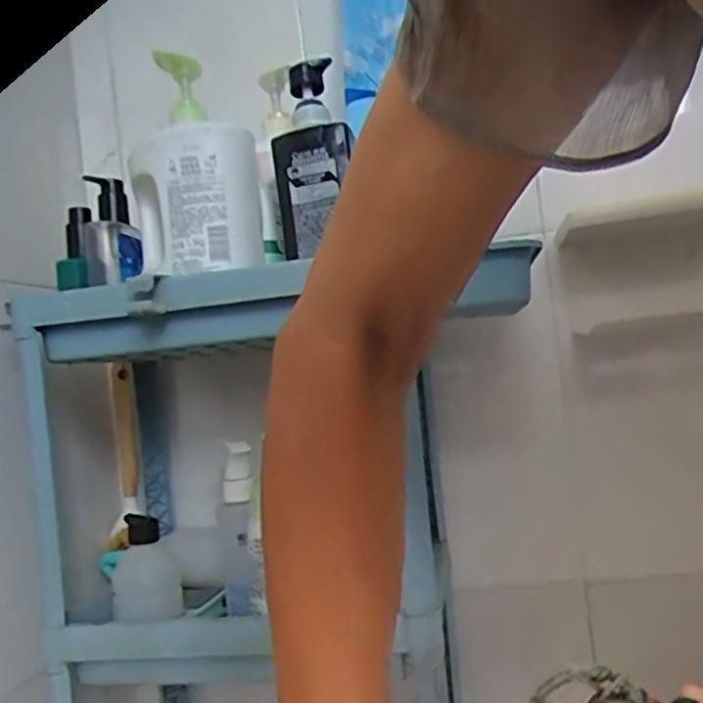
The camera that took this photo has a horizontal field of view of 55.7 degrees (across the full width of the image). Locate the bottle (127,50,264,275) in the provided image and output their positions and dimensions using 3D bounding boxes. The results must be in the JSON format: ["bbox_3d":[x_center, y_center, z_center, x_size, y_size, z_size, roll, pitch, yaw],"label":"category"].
[{"bbox_3d":[-0.151,-0.186,0.638,0.115,0.228,0.109,-5,-1,-11],"label":"bottle"}]

